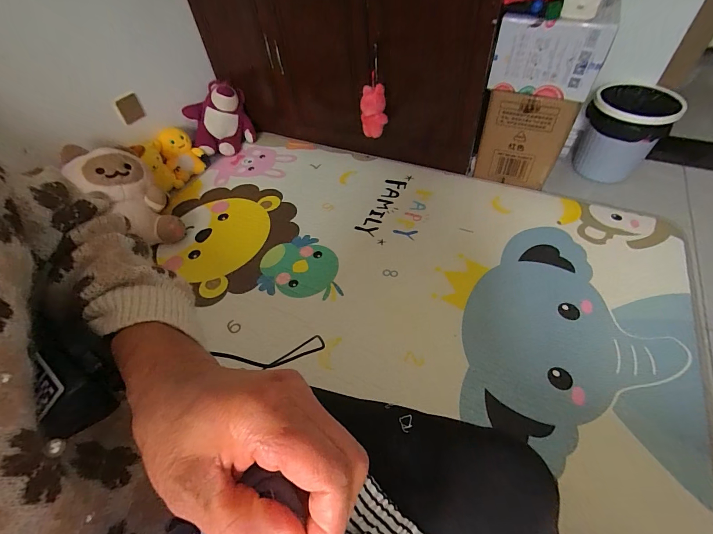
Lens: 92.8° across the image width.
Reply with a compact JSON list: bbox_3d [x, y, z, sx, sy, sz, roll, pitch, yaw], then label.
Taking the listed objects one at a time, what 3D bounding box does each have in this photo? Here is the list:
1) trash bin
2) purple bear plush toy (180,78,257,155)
[{"bbox_3d":[0.969,-0.495,1.248,0.245,0.254,0.245,28,58,26],"label":"trash bin"},{"bbox_3d":[-0.595,-0.637,1.481,0.255,0.281,0.127,-18,26,-6],"label":"purple bear plush toy"}]

